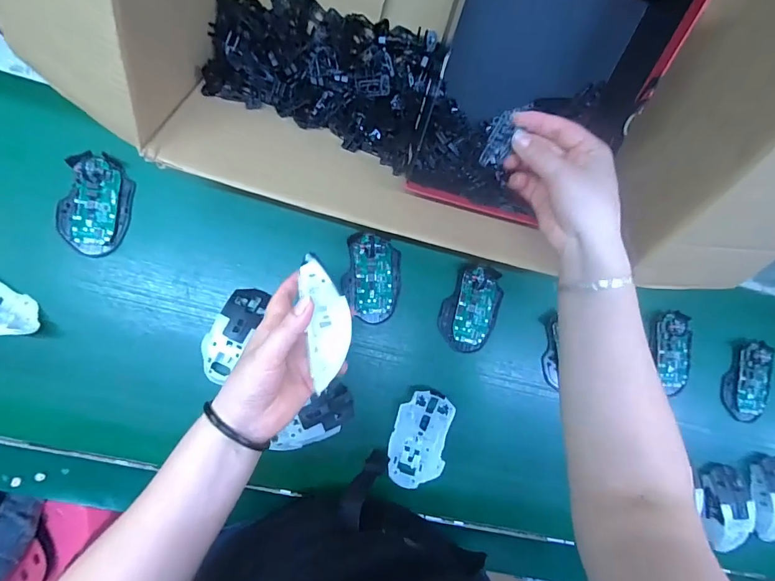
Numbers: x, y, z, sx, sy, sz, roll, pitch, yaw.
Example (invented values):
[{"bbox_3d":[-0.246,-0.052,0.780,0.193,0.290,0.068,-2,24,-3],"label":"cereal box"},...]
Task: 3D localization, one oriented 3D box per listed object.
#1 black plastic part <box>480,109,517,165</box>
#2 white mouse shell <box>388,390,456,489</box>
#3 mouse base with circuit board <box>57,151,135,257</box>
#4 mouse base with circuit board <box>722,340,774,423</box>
[{"bbox_3d":[0.096,-0.129,0.351,0.020,0.004,0.047,19,103,10],"label":"black plastic part"},{"bbox_3d":[0.037,0.180,0.504,0.063,0.034,0.115,13,85,-9],"label":"white mouse shell"},{"bbox_3d":[-0.337,-0.100,0.477,0.072,0.022,0.113,16,85,-9],"label":"mouse base with circuit board"},{"bbox_3d":[0.524,0.131,0.597,0.061,0.018,0.114,13,85,-9],"label":"mouse base with circuit board"}]

